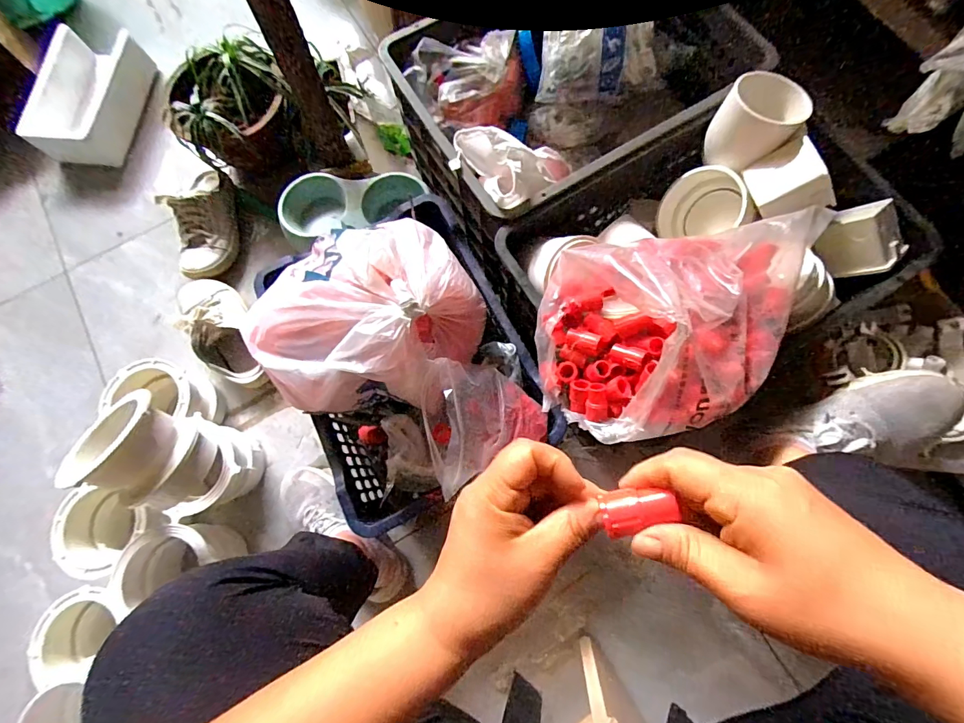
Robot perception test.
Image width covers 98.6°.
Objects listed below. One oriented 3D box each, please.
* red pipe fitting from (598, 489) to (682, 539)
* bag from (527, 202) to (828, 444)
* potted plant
[{"bbox_3d":[0.083,0.079,0.220,0.037,0.016,0.021,-12,77,-1],"label":"red pipe fitting"},{"bbox_3d":[0.228,-0.048,0.434,0.325,0.131,0.223,-8,77,-1],"label":"bag"},{"bbox_3d":[-0.468,-0.473,0.801,0.215,0.142,0.224,0,77,1],"label":"potted plant"}]

